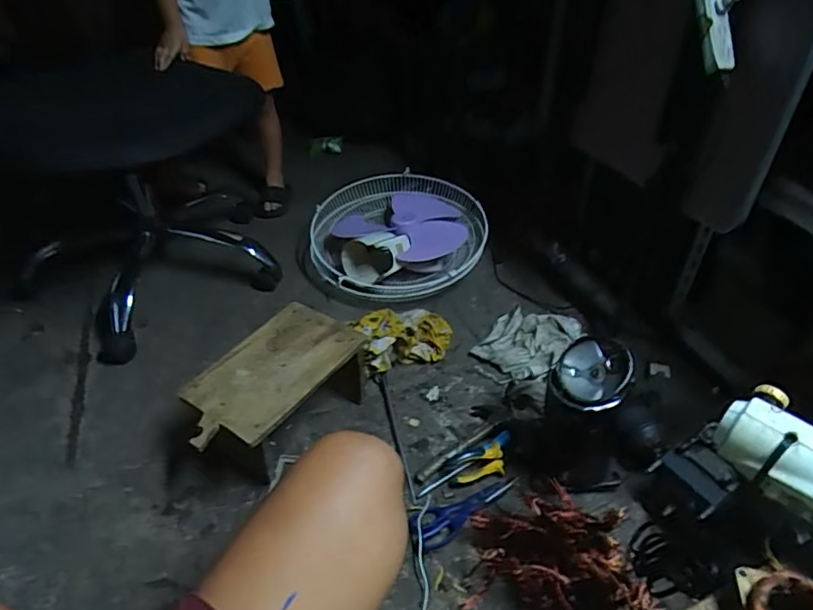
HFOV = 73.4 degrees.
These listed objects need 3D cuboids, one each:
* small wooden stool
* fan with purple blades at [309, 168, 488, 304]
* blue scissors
[{"bbox_3d":[-0.228,0.165,0.955,0.192,0.149,0.318,20,44,24],"label":"small wooden stool"},{"bbox_3d":[-0.023,-0.192,1.424,0.455,0.120,0.420,-9,40,-10],"label":"fan with purple blades"},{"bbox_3d":[0.102,0.334,0.878,0.190,0.013,0.067,-14,41,-15],"label":"blue scissors"}]

